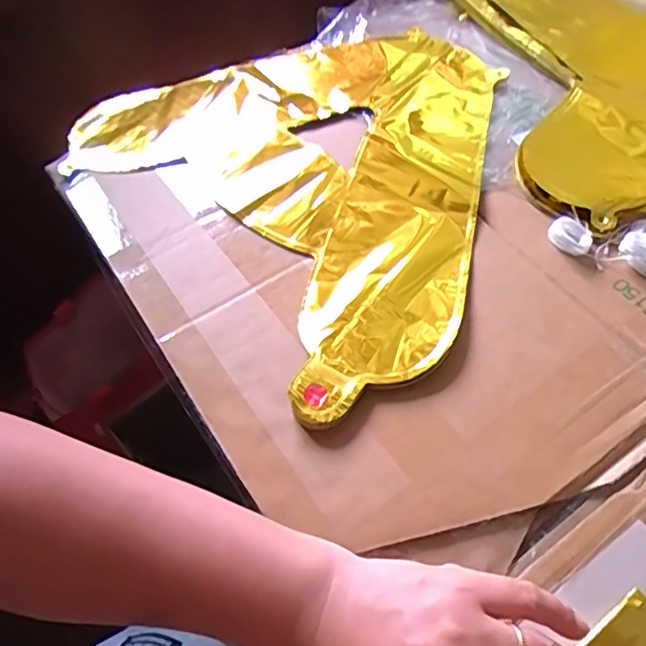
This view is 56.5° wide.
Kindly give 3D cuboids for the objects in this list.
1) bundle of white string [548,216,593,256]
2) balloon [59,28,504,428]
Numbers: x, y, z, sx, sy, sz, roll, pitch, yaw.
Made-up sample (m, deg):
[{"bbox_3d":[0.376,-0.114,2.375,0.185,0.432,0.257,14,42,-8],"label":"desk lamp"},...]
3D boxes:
[{"bbox_3d":[0.178,-0.062,0.430,0.025,0.012,0.031,-34,60,-19],"label":"bundle of white string"},{"bbox_3d":[0.012,-0.153,0.505,0.351,0.011,0.392,-36,61,-20],"label":"balloon"}]

